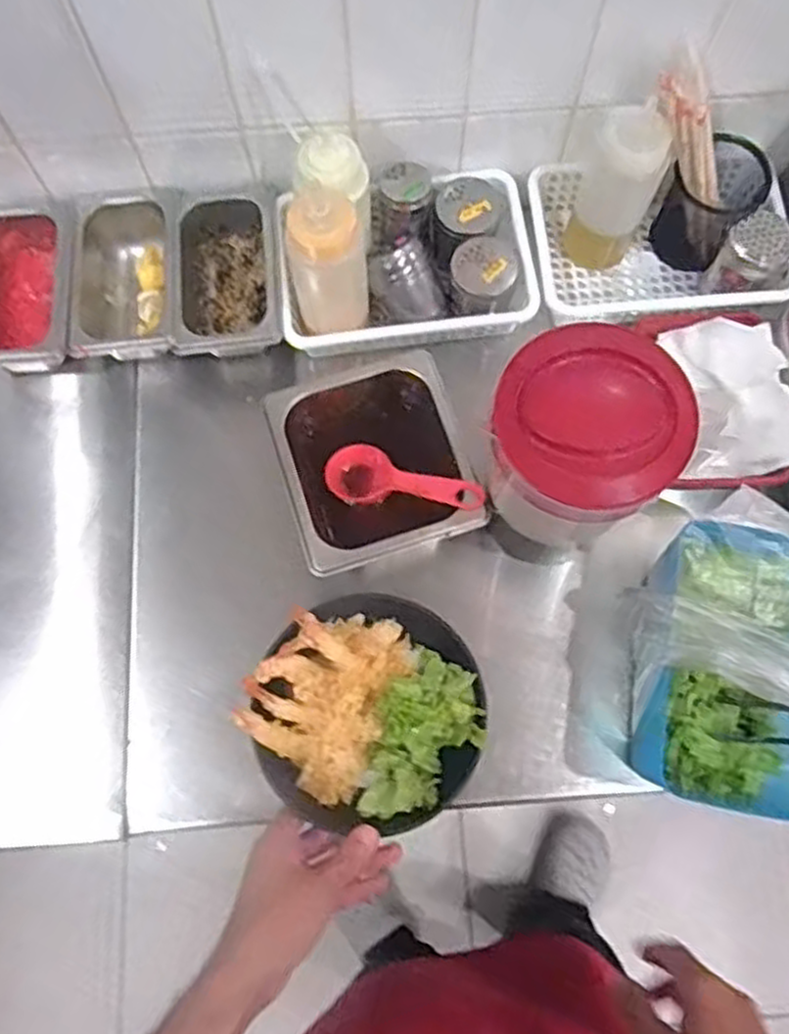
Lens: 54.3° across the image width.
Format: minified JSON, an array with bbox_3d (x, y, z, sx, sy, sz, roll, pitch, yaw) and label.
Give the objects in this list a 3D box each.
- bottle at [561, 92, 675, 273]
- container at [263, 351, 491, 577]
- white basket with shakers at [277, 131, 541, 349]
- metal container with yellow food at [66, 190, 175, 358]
[{"bbox_3d":[0.209,-0.307,0.725,0.073,0.178,0.051,20,74,7],"label":"bottle"},{"bbox_3d":[-0.020,-0.037,0.736,0.161,0.122,0.177,-16,73,-4],"label":"container"},{"bbox_3d":[0.009,-0.265,0.692,0.239,0.153,0.151,-7,73,-2],"label":"white basket with shakers"},{"bbox_3d":[-0.260,-0.230,0.762,0.102,0.071,0.171,-2,72,0],"label":"metal container with yellow food"}]

